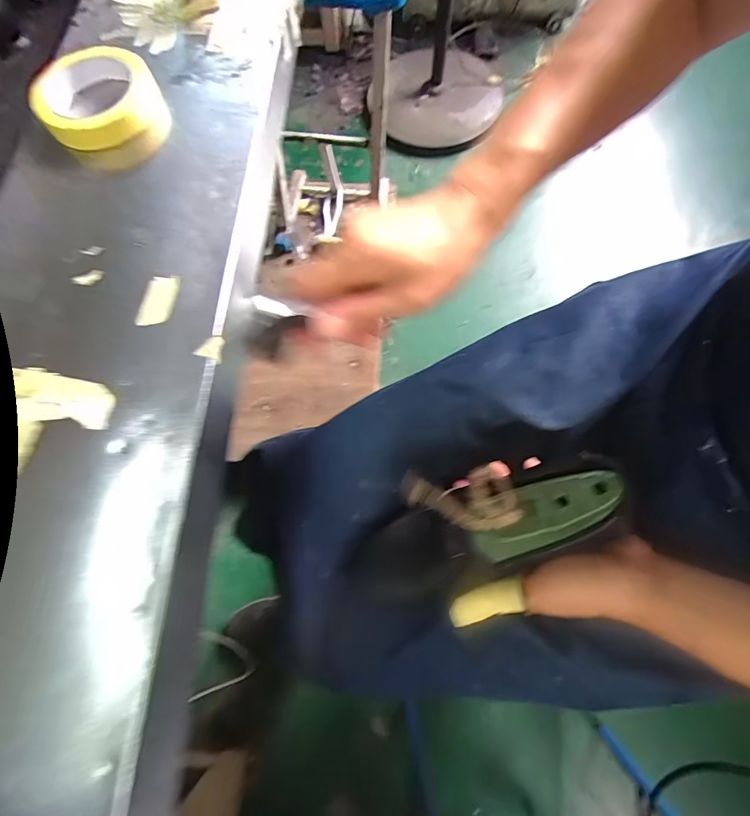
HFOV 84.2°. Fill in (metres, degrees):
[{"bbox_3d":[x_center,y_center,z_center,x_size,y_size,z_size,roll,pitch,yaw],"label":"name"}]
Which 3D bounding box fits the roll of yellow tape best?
[{"bbox_3d":[-0.253,-0.285,0.380,0.103,0.019,0.099,-1,73,2],"label":"roll of yellow tape"}]

